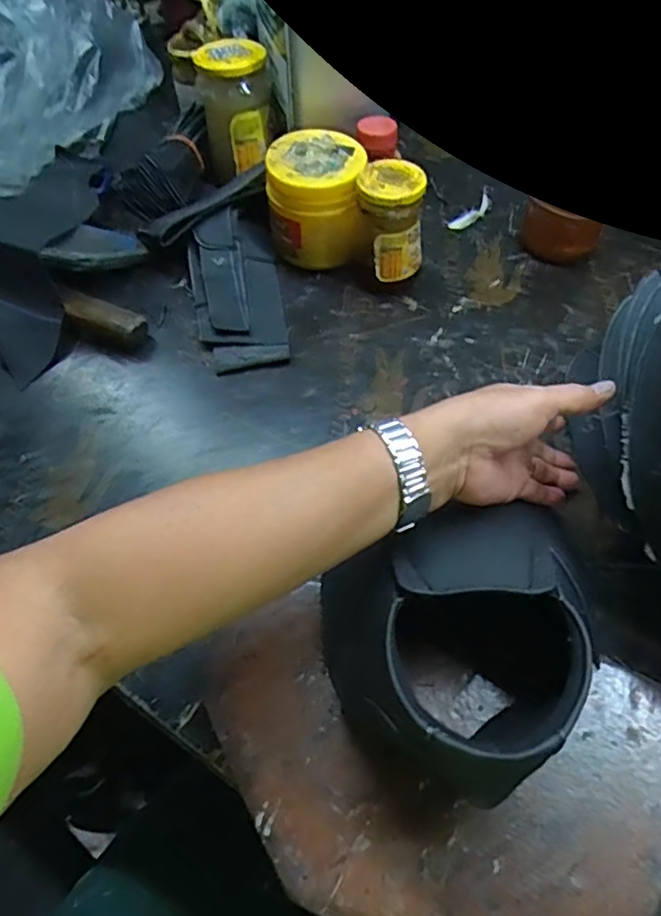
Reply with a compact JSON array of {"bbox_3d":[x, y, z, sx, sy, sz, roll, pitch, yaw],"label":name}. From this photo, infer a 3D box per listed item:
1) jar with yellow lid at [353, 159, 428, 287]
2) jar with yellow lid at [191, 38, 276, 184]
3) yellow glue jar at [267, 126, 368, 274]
[{"bbox_3d":[0.055,-0.211,0.557,0.057,0.105,0.056,-1,55,2],"label":"jar with yellow lid"},{"bbox_3d":[-0.096,-0.364,0.626,0.071,0.106,0.074,-1,55,2],"label":"jar with yellow lid"},{"bbox_3d":[-0.010,-0.242,0.579,0.097,0.103,0.090,-7,55,-2],"label":"yellow glue jar"}]

